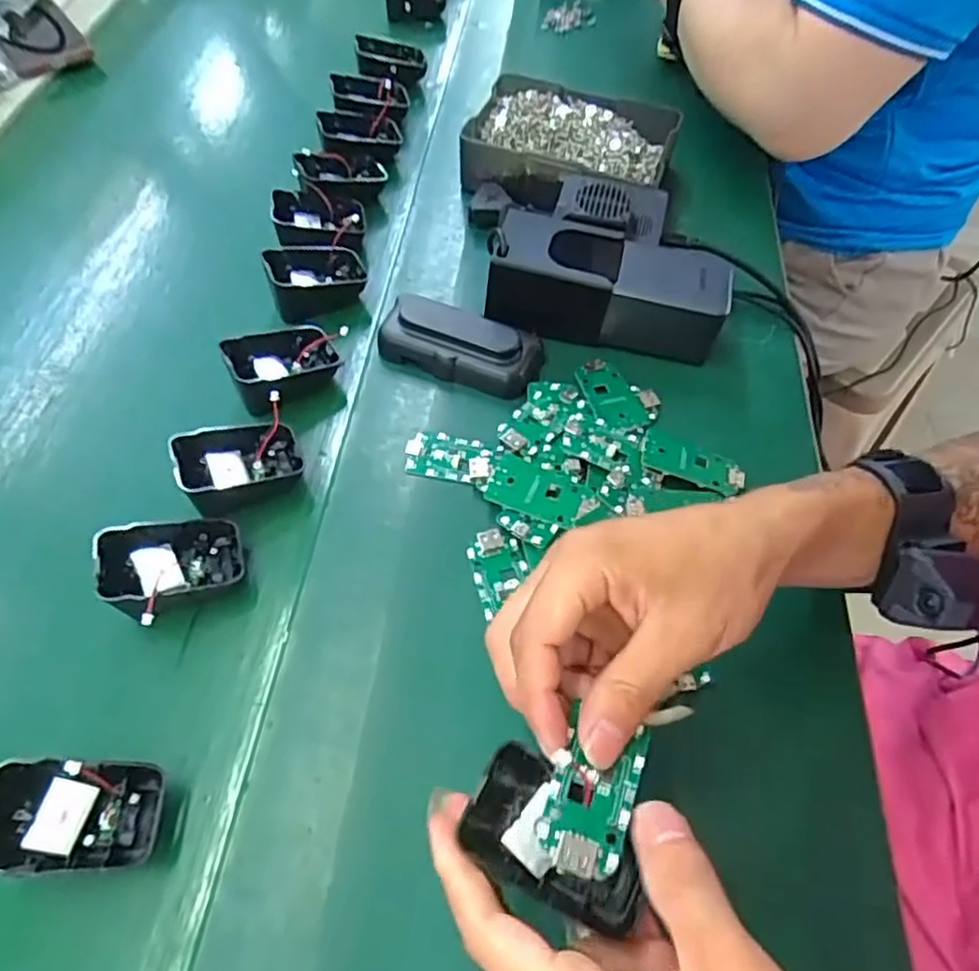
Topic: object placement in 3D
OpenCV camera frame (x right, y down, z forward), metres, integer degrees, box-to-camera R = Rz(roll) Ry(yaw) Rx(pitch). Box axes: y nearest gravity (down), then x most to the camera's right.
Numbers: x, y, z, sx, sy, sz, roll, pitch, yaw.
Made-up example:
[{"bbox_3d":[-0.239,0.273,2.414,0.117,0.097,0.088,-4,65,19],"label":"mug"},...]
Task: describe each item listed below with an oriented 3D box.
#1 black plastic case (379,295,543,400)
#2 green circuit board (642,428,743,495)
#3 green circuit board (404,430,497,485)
[{"bbox_3d":[-0.020,-0.095,0.449,0.106,0.027,0.046,18,60,13],"label":"black plastic case"},{"bbox_3d":[0.123,-0.015,0.411,0.062,0.004,0.032,19,48,3],"label":"green circuit board"},{"bbox_3d":[-0.025,-0.019,0.412,0.053,0.009,0.034,12,59,9],"label":"green circuit board"}]

